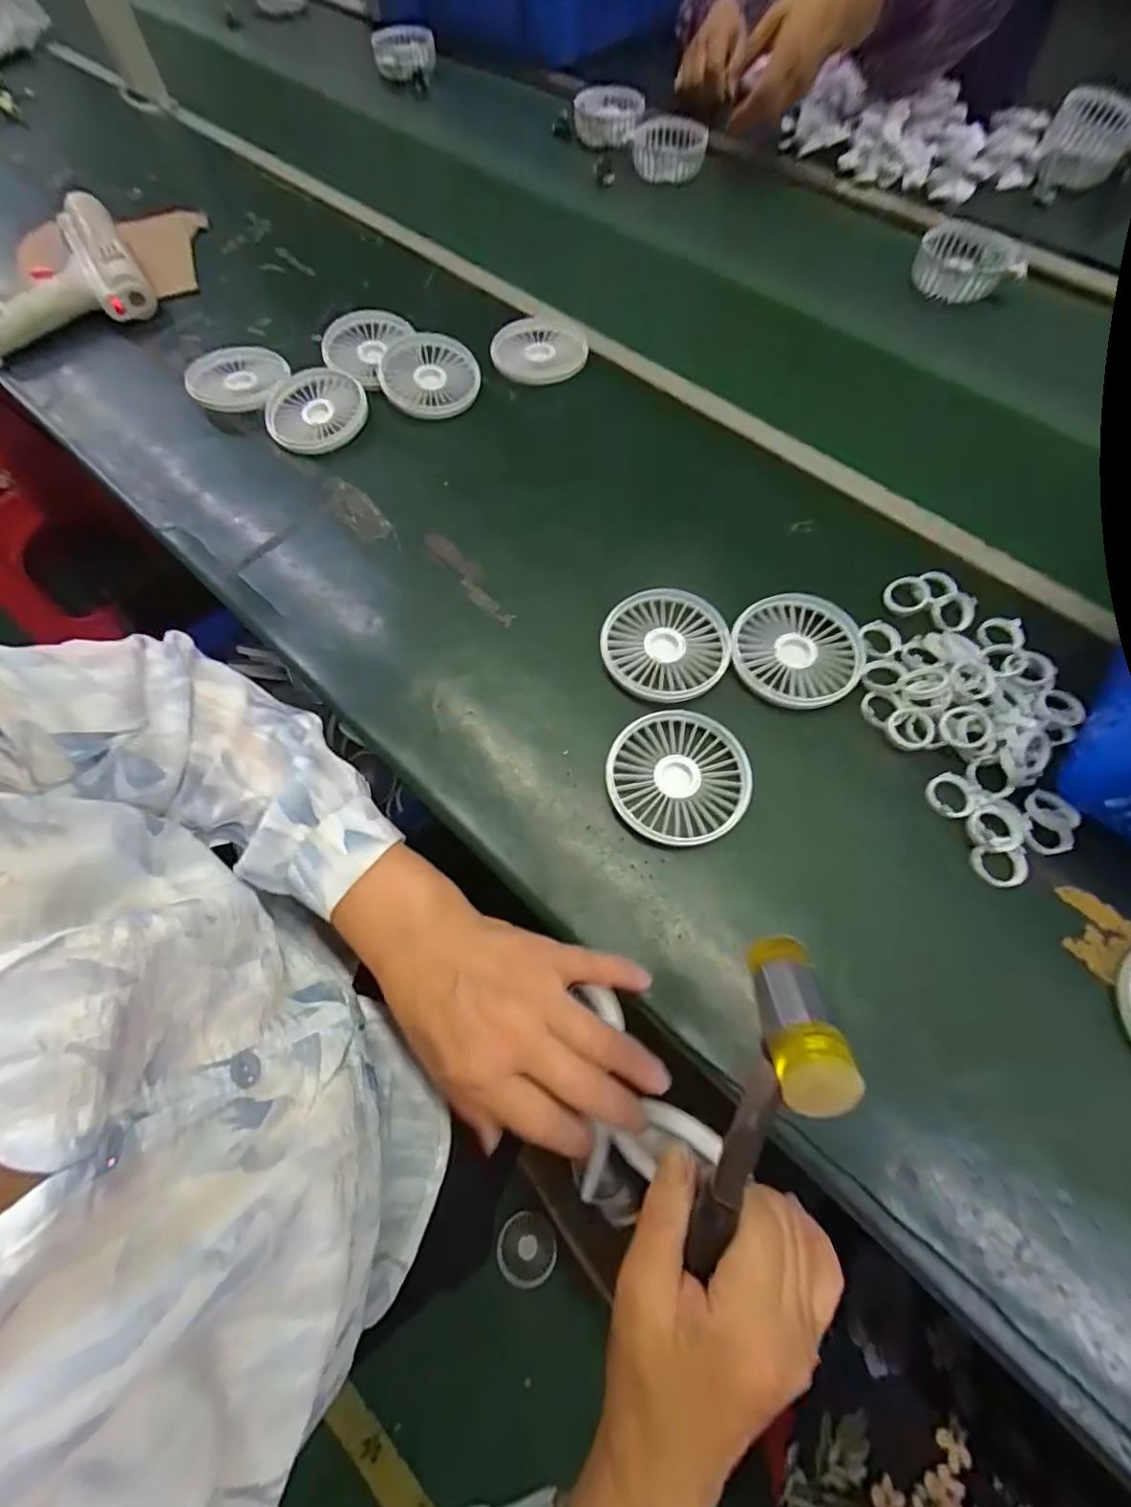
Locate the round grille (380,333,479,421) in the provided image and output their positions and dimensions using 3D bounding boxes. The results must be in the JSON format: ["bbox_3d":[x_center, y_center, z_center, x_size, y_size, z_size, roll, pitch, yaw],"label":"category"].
[{"bbox_3d":[-0.125,-0.348,0.508,0.091,0.015,0.091,0,74,-1],"label":"round grille"}]

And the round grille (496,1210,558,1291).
[{"bbox_3d":[-0.059,0.749,0.833,0.088,0.014,0.087,-1,67,1],"label":"round grille"}]

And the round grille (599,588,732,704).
[{"bbox_3d":[0.071,-0.075,0.381,0.088,0.007,0.085,-1,67,1],"label":"round grille"}]

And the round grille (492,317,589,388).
[{"bbox_3d":[-0.024,-0.382,0.522,0.097,0.012,0.089,1,65,-1],"label":"round grille"}]

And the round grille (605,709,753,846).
[{"bbox_3d":[0.071,0.014,0.345,0.088,0.011,0.084,-1,67,1],"label":"round grille"}]

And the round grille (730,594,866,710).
[{"bbox_3d":[0.161,-0.072,0.380,0.088,0.007,0.086,-1,67,1],"label":"round grille"}]

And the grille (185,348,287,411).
[{"bbox_3d":[-0.299,-0.345,0.504,0.083,0.022,0.083,-1,67,1],"label":"grille"}]

